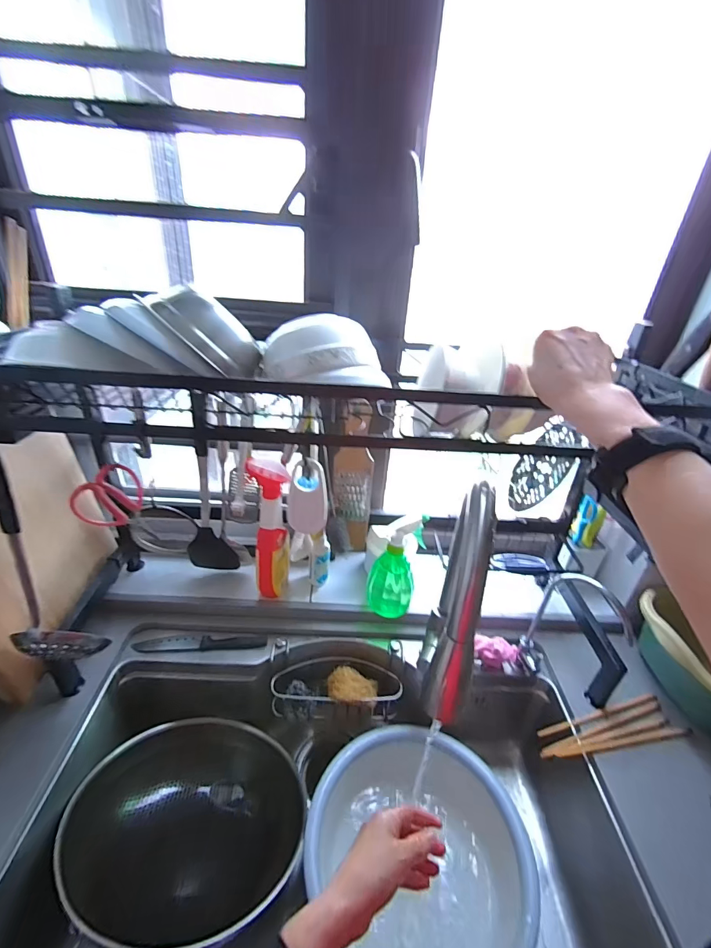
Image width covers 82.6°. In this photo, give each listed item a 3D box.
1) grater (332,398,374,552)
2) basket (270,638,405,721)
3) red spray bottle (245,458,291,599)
[{"bbox_3d":[-0.002,0.012,0.707,0.070,0.275,0.026,0,19,-13],"label":"grater"},{"bbox_3d":[-0.036,0.385,0.745,0.227,0.125,0.085,4,30,-2],"label":"basket"},{"bbox_3d":[-0.150,0.100,0.721,0.063,0.251,0.078,-6,32,-18],"label":"red spray bottle"}]

